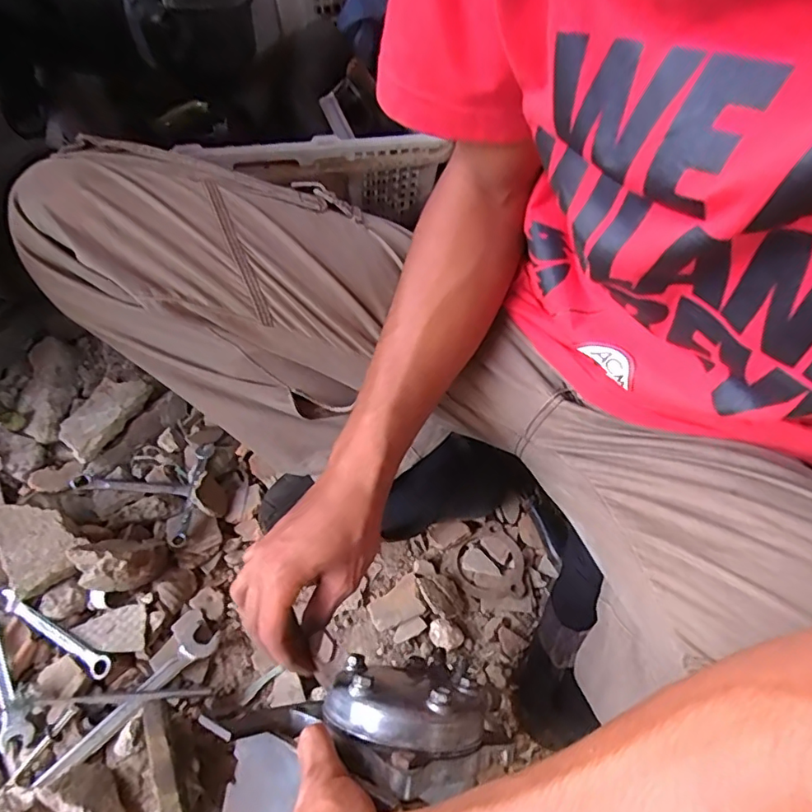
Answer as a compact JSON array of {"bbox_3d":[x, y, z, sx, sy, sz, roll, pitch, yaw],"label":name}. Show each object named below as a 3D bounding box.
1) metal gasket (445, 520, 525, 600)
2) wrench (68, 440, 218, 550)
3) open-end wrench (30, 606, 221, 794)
[{"bbox_3d":[0.094,0.176,0.590,0.083,0.006,0.084,-30,56,-24],"label":"metal gasket"},{"bbox_3d":[-0.296,0.088,0.597,0.133,0.020,0.128,6,53,-1],"label":"wrench"},{"bbox_3d":[-0.242,0.257,0.476,0.045,0.013,0.166,36,55,16],"label":"open-end wrench"}]

